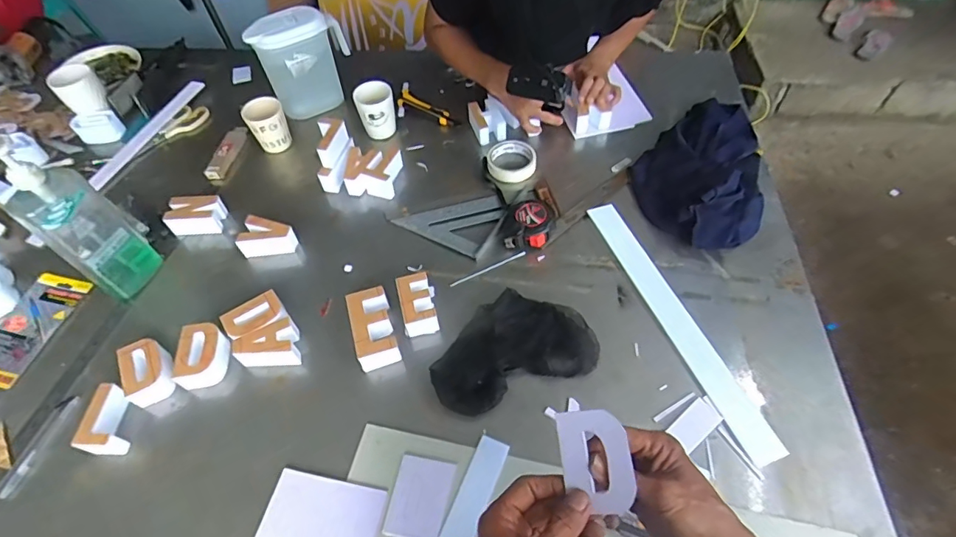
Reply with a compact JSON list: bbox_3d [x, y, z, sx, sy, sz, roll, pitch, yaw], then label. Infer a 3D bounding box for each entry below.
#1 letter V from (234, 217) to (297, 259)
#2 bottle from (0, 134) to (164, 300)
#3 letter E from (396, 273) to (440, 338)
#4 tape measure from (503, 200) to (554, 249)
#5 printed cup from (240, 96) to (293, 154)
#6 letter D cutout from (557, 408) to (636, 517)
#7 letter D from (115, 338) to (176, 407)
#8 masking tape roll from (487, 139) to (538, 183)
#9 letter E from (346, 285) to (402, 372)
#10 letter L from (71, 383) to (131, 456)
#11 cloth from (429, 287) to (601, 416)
[{"bbox_3d":[-0.361,-0.048,0.834,0.092,0.046,0.059,10,55,9],"label":"letter V"},{"bbox_3d":[-0.580,-0.072,0.715,0.074,0.272,0.102,36,63,24],"label":"bottle"},{"bbox_3d":[-0.091,0.055,0.749,0.051,0.045,0.090,-11,55,-6],"label":"letter E"},{"bbox_3d":[0.088,-0.072,0.837,0.075,0.045,0.091,15,56,12],"label":"tape measure"},{"bbox_3d":[-0.416,-0.284,0.974,0.072,0.086,0.068,-1,54,1],"label":"printed cup"},{"bbox_3d":[0.095,0.155,0.395,0.055,0.005,0.079,-11,82,21],"label":"letter D cutout"},{"bbox_3d":[-0.471,0.148,0.701,0.061,0.044,0.085,-26,58,-16],"label":"letter D"},{"bbox_3d":[0.065,-0.207,0.942,0.093,0.024,0.098,-1,54,1],"label":"masking tape roll"},{"bbox_3d":[-0.155,0.089,0.729,0.059,0.050,0.113,-15,55,-9],"label":"letter E"},{"bbox_3d":[-0.498,0.204,0.661,0.048,0.046,0.089,-6,54,-2],"label":"letter L"},{"bbox_3d":[0.046,0.108,0.712,0.244,0.038,0.153,-19,56,-11],"label":"cloth"}]

